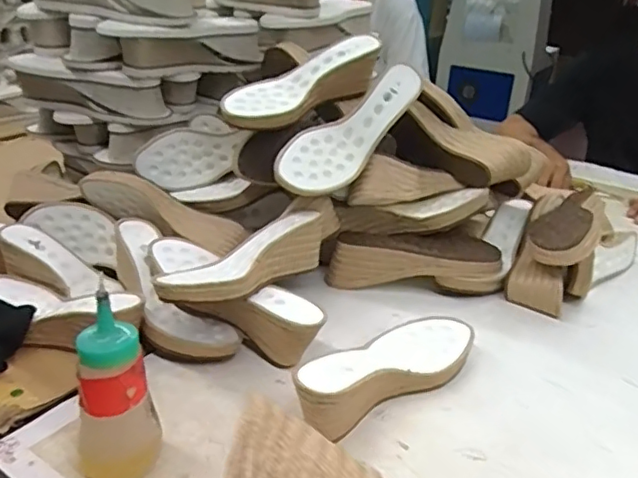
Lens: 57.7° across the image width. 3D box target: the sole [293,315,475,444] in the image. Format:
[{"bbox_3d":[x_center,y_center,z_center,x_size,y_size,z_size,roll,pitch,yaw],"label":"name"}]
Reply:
[{"bbox_3d":[0.064,0.118,0.573,0.236,0.064,0.078,-19,33,-36],"label":"sole"}]

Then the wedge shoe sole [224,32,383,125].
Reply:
[{"bbox_3d":[-0.021,-0.194,0.744,0.228,0.064,0.074,-29,35,-16],"label":"wedge shoe sole"}]

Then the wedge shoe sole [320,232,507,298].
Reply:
[{"bbox_3d":[0.125,0.031,0.762,0.227,0.063,0.064,4,26,5],"label":"wedge shoe sole"}]

